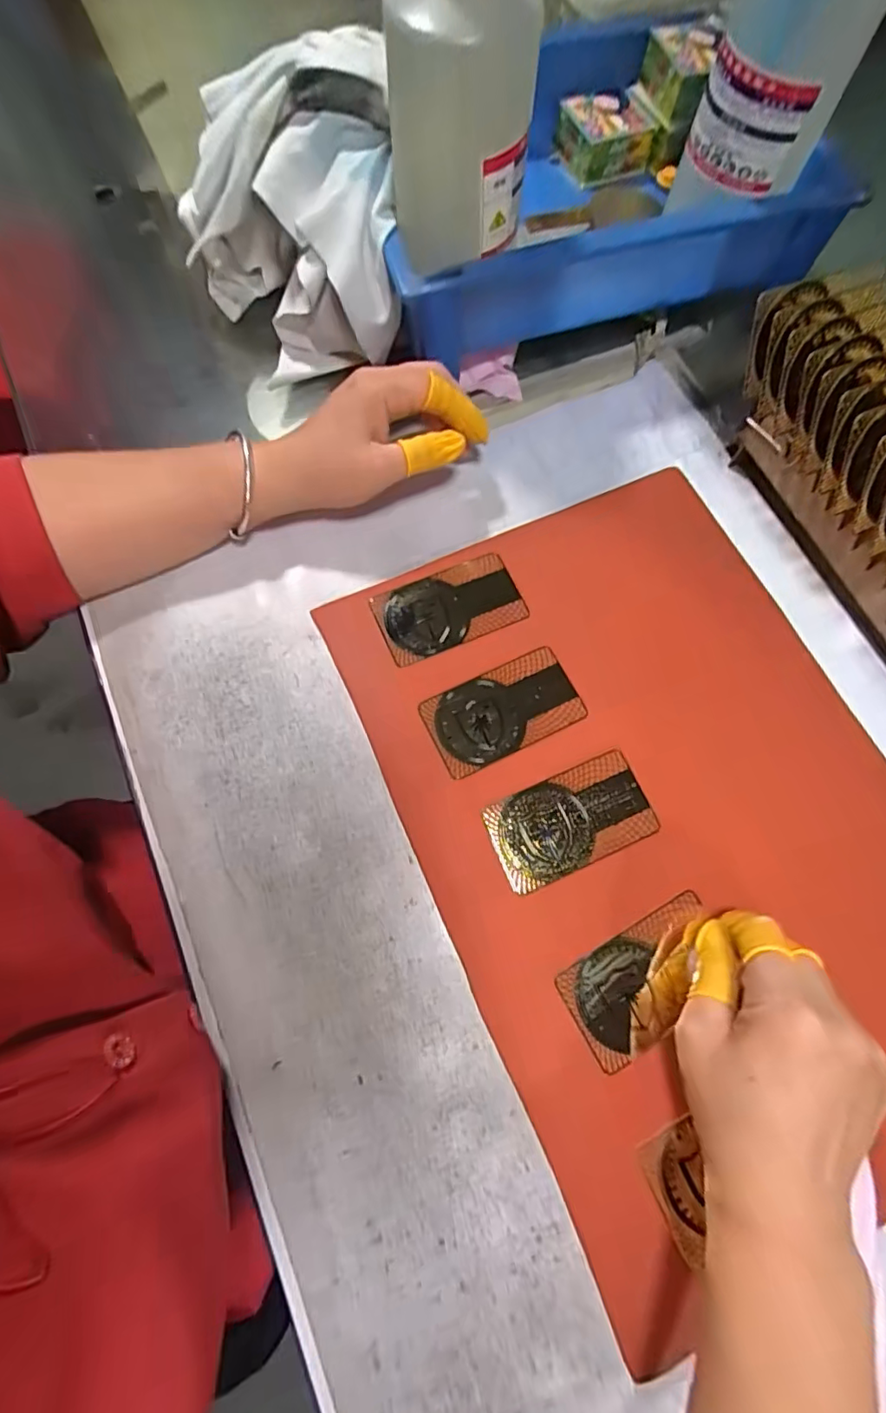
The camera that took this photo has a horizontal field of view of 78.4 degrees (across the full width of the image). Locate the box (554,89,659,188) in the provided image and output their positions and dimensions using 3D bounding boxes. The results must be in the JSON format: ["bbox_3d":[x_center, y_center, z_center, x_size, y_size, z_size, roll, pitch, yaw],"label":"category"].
[{"bbox_3d":[0.118,-0.414,0.396,0.062,0.027,0.050,-19,73,-6],"label":"box"}]

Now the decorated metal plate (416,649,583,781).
[{"bbox_3d":[0.034,0.003,0.305,0.085,0.004,0.048,-24,75,-9],"label":"decorated metal plate"}]

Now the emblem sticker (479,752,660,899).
[{"bbox_3d":[0.068,0.061,0.289,0.086,0.004,0.047,-22,74,-8],"label":"emblem sticker"}]

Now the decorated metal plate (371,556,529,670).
[{"bbox_3d":[0.004,-0.059,0.324,0.084,0.004,0.049,-22,74,-8],"label":"decorated metal plate"}]

